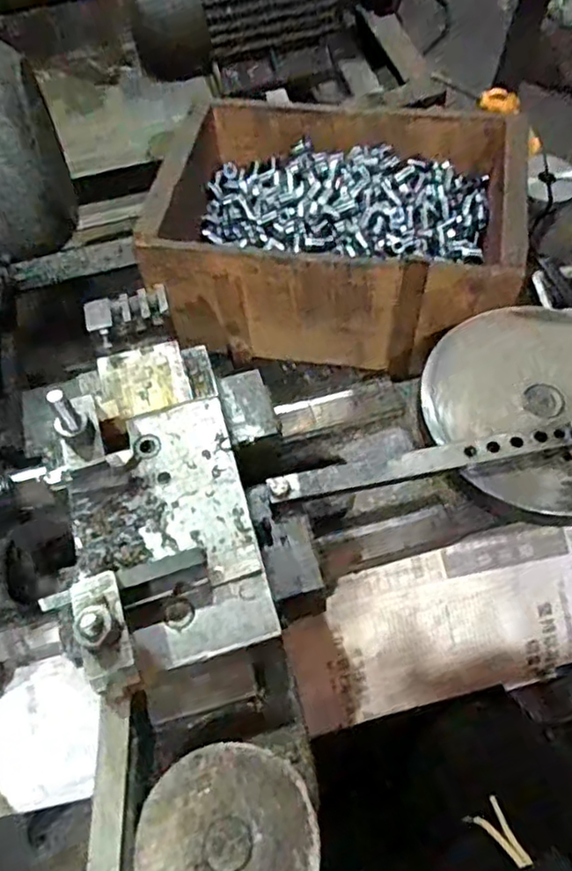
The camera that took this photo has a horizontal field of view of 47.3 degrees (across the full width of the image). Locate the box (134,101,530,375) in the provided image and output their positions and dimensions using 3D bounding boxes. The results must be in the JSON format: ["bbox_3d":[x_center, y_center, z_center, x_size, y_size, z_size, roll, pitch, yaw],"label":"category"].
[{"bbox_3d":[0.053,-0.216,0.692,0.351,0.137,0.249,4,59,6],"label":"box"}]

